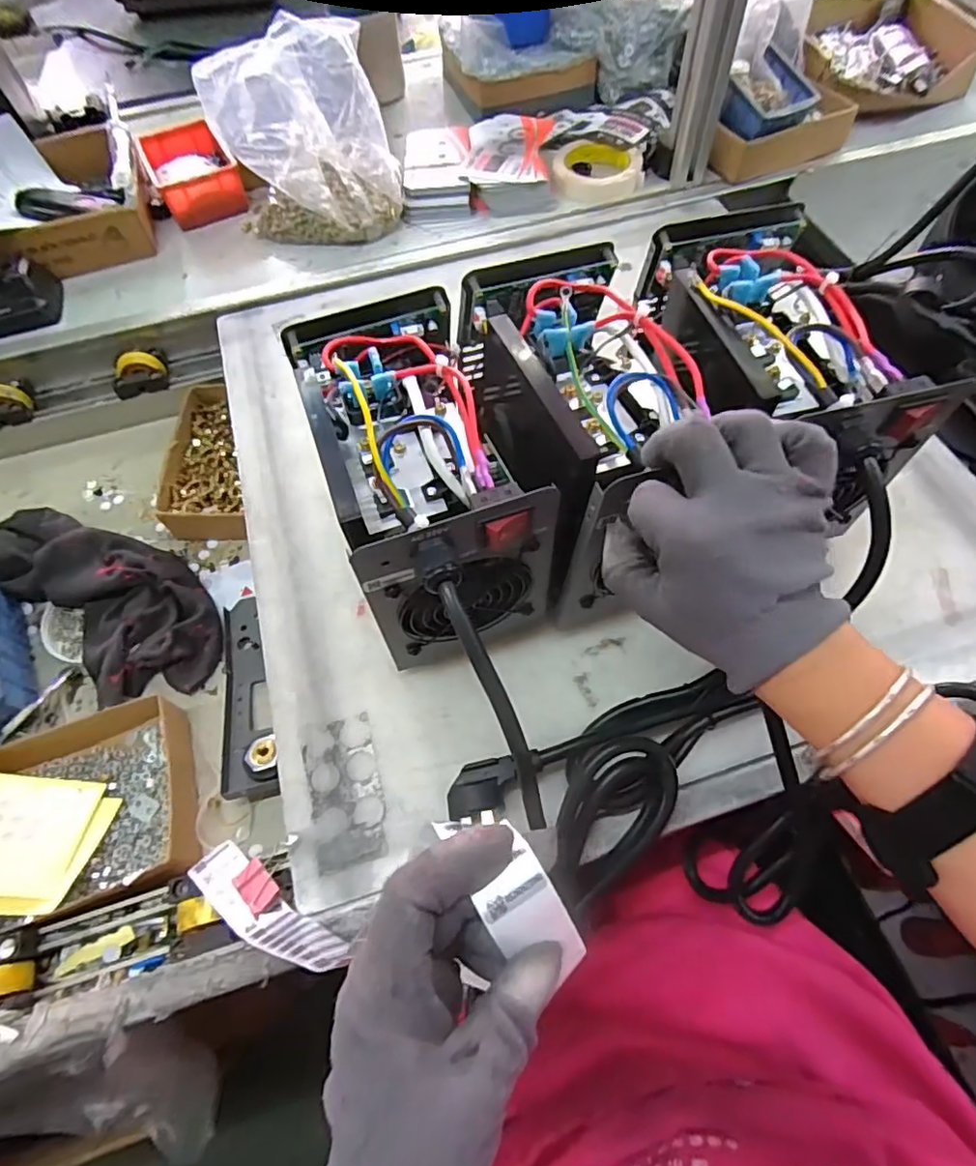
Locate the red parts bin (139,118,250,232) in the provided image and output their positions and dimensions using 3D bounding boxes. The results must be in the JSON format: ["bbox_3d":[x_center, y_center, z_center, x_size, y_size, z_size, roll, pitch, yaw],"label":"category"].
[{"bbox_3d":[-0.372,-0.510,0.732,0.093,0.046,0.151,-28,64,-12],"label":"red parts bin"}]

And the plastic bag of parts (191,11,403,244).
[{"bbox_3d":[-0.200,-0.488,0.647,0.186,0.155,0.156,-14,62,-4],"label":"plastic bag of parts"}]

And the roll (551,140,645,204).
[{"bbox_3d":[0.134,-0.504,0.714,0.108,0.022,0.108,4,62,6],"label":"roll"}]

